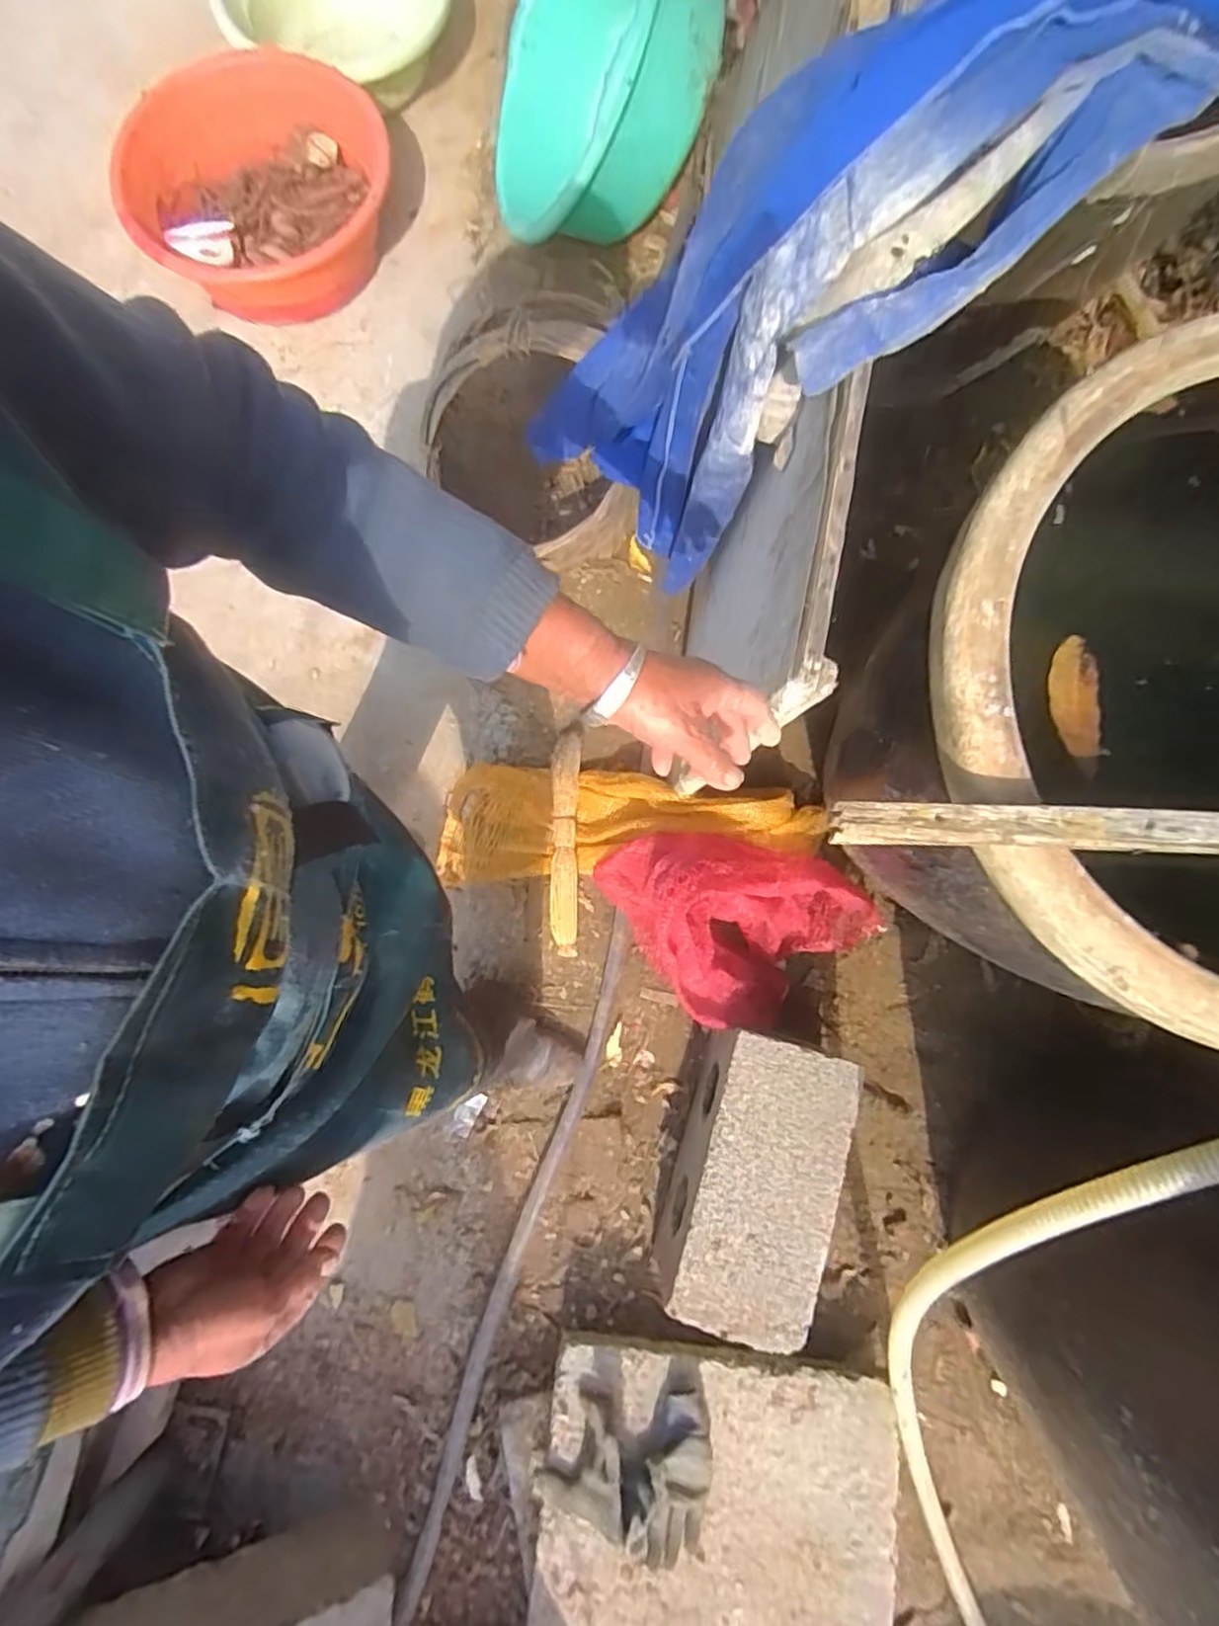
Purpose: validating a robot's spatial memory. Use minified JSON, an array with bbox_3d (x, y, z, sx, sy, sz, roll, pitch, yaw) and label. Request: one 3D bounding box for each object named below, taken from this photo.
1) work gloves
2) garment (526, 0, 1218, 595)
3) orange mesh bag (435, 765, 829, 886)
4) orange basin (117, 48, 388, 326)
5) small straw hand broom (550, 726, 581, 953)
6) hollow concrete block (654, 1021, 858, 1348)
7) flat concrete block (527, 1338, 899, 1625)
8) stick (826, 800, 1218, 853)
[{"bbox_3d":[0.023,0.921,0.955,0.246,0.063,0.217,-7,80,-2],"label":"work gloves"},{"bbox_3d":[0.193,-0.471,0.755,0.290,0.905,0.310,19,78,-30],"label":"garment"},{"bbox_3d":[0.023,0.008,1.192,0.647,0.175,0.223,-4,80,-1],"label":"orange mesh bag"},{"bbox_3d":[-0.688,-1.229,1.388,0.506,0.209,0.452,36,81,5],"label":"orange basin"},{"bbox_3d":[-0.081,0.043,1.239,0.056,0.059,0.405,1,80,-1],"label":"small straw hand broom"},{"bbox_3d":[0.216,0.549,1.081,0.201,0.209,0.399,15,80,2],"label":"hollow concrete block"},{"bbox_3d":[0.159,1.031,1.023,0.513,0.046,0.409,7,80,1],"label":"flat concrete block"},{"bbox_3d":[0.568,0.021,0.507,0.805,0.015,0.034,2,96,1],"label":"stick"}]

